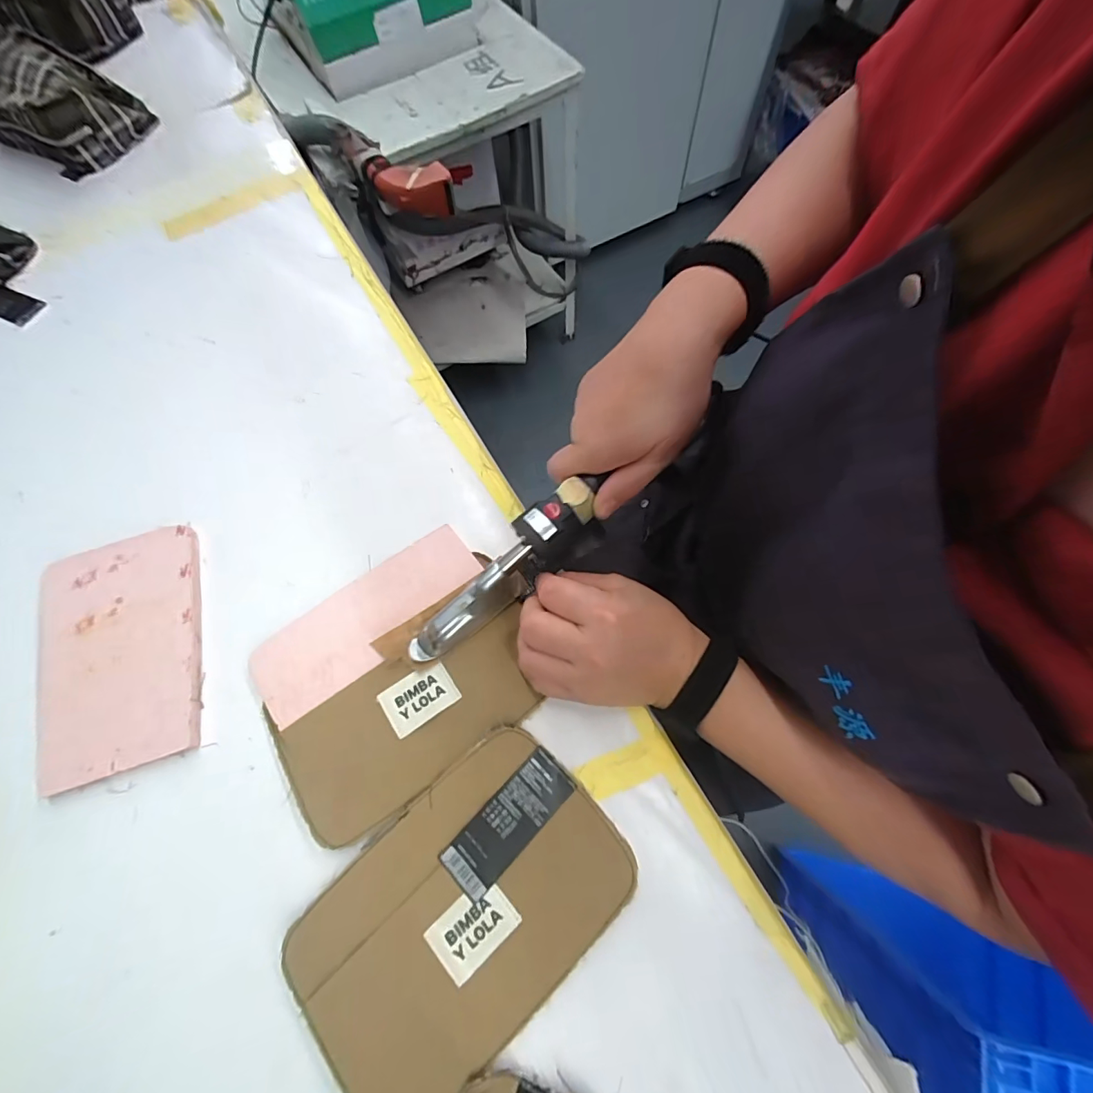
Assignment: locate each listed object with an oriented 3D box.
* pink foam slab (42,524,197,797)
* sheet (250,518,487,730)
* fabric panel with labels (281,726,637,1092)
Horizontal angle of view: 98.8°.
[{"bbox_3d":[-0.320,0.076,0.353,0.116,0.010,0.176,-18,69,-4],"label":"pink foam slab"},{"bbox_3d":[-0.133,0.054,0.351,0.177,0.005,0.064,-35,74,-11],"label":"sheet"},{"bbox_3d":[-0.051,0.220,0.283,0.192,0.006,0.128,-42,76,-13],"label":"fabric panel with labels"}]

